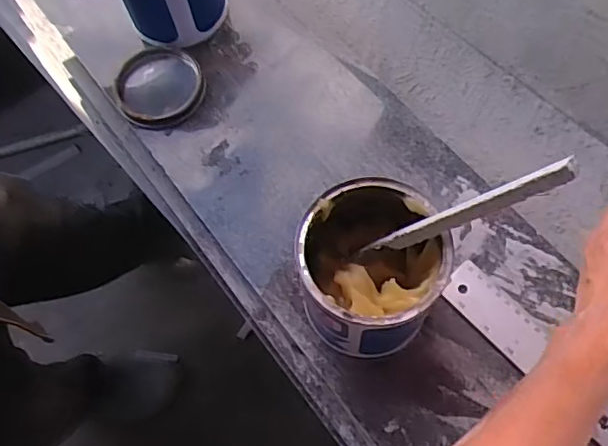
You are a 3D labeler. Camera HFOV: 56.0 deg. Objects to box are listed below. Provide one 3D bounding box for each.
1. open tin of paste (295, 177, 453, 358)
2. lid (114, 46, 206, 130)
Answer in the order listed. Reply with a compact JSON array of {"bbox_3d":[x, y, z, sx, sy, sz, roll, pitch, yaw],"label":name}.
[{"bbox_3d":[0.044,0.040,0.422,0.104,0.123,0.103,-30,68,-8],"label":"open tin of paste"},{"bbox_3d":[-0.143,-0.134,0.559,0.089,0.010,0.084,-2,67,4],"label":"lid"}]

